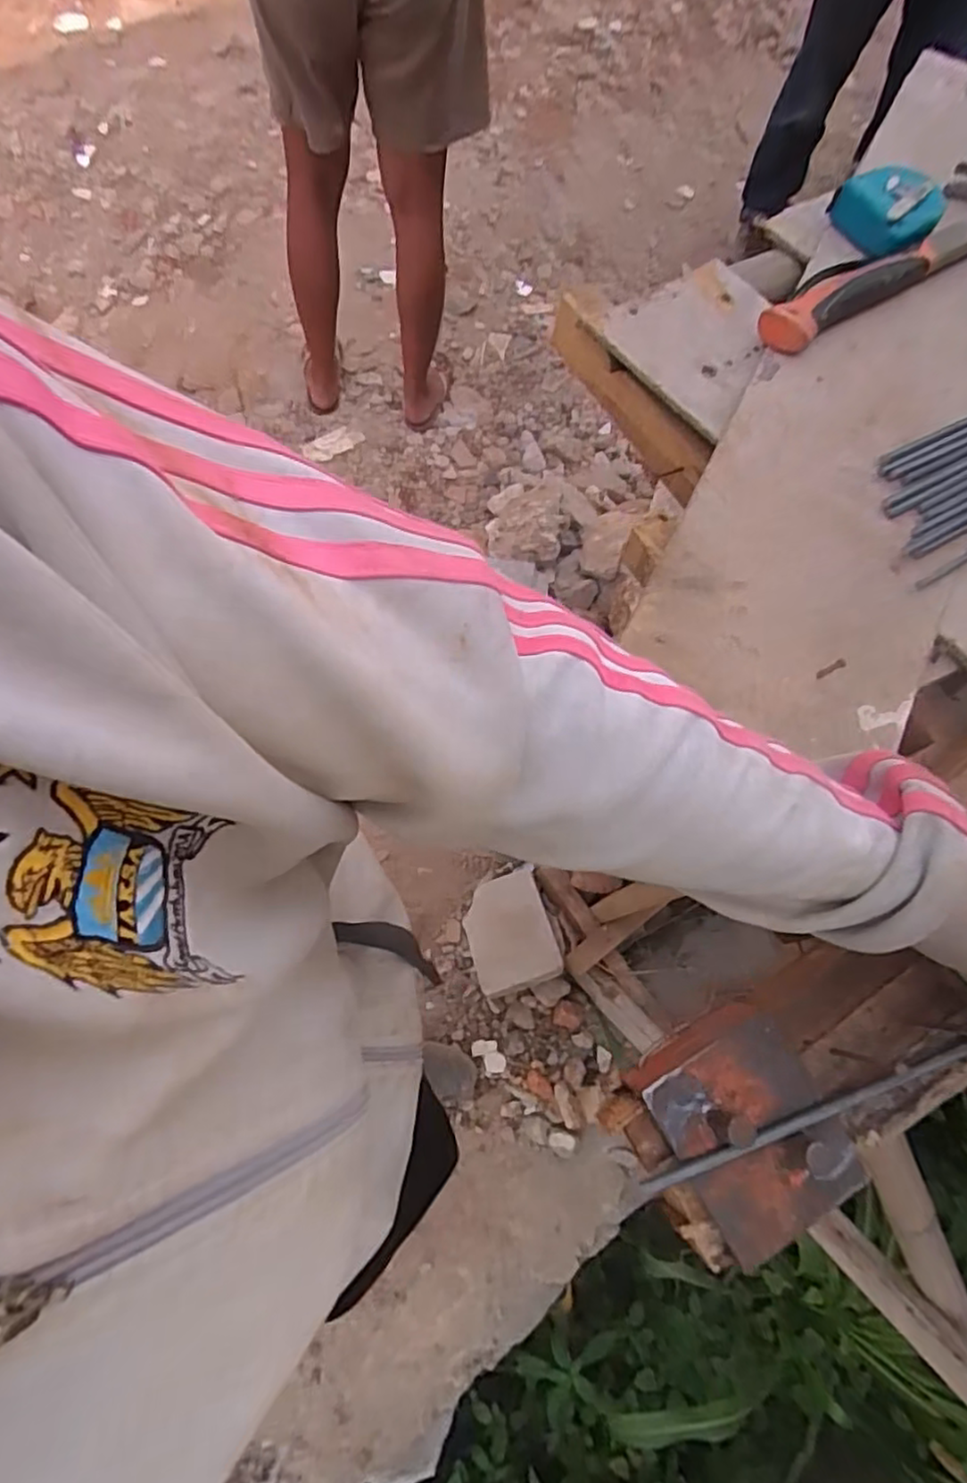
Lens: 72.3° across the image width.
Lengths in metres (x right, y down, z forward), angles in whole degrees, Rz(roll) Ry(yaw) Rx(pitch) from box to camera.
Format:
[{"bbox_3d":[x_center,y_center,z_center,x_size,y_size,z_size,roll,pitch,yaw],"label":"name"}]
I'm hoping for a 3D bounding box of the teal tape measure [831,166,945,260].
[{"bbox_3d":[0.363,-0.475,0.591,0.067,0.031,0.080,-23,72,-11],"label":"teal tape measure"}]

